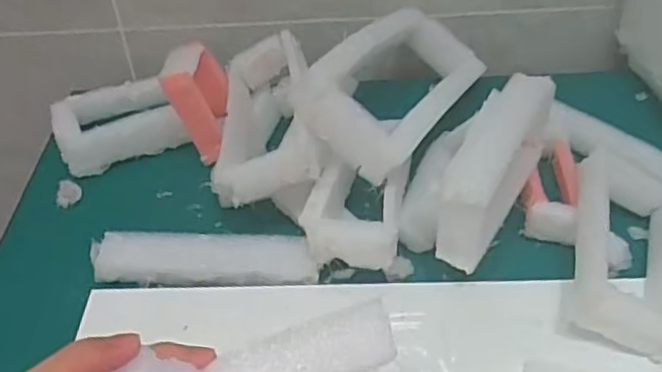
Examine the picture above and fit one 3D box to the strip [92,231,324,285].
[{"bbox_3d":[-0.092,0.052,0.489,0.164,0.018,0.035,2,43,4],"label":"strip"}]

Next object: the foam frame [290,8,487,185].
[{"bbox_3d":[0.058,-0.091,0.561,0.096,0.031,0.231,44,40,1],"label":"foam frame"}]

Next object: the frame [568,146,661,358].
[{"bbox_3d":[0.209,0.037,0.462,0.078,0.043,0.169,10,46,14],"label":"frame"}]

